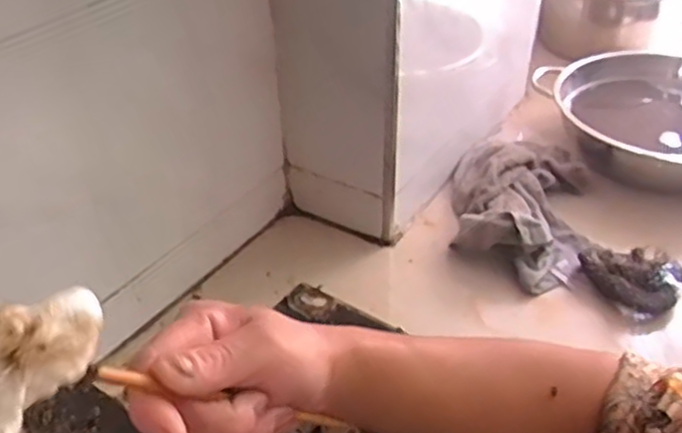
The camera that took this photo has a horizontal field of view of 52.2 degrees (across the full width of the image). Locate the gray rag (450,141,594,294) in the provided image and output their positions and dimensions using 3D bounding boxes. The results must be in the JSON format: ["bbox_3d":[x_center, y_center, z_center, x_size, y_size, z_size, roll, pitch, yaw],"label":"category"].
[{"bbox_3d":[0.244,-0.030,0.952,0.185,0.069,0.308,8,39,13],"label":"gray rag"}]

